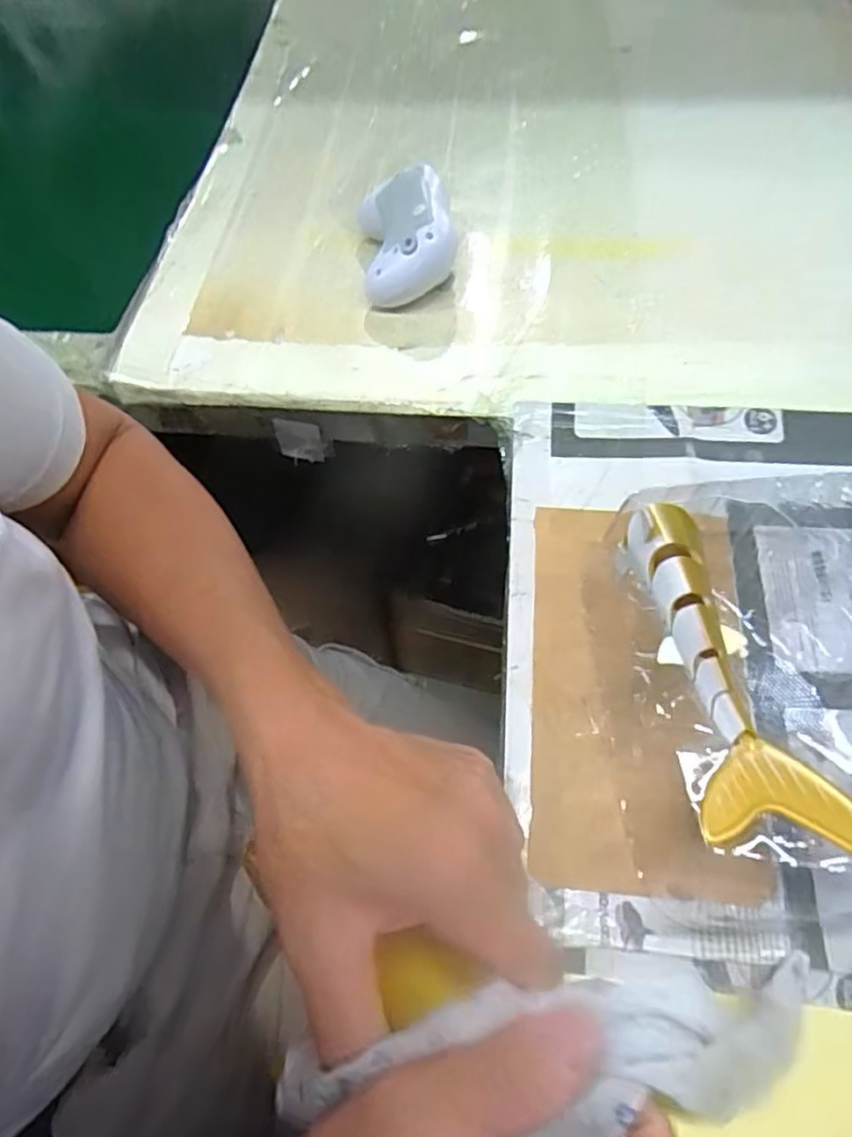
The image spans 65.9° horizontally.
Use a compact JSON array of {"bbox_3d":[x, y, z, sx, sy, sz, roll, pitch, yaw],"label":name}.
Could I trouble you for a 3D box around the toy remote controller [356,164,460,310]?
[{"bbox_3d":[-0.017,-0.248,0.484,0.065,0.055,0.101,-10,63,-2],"label":"toy remote controller"}]

